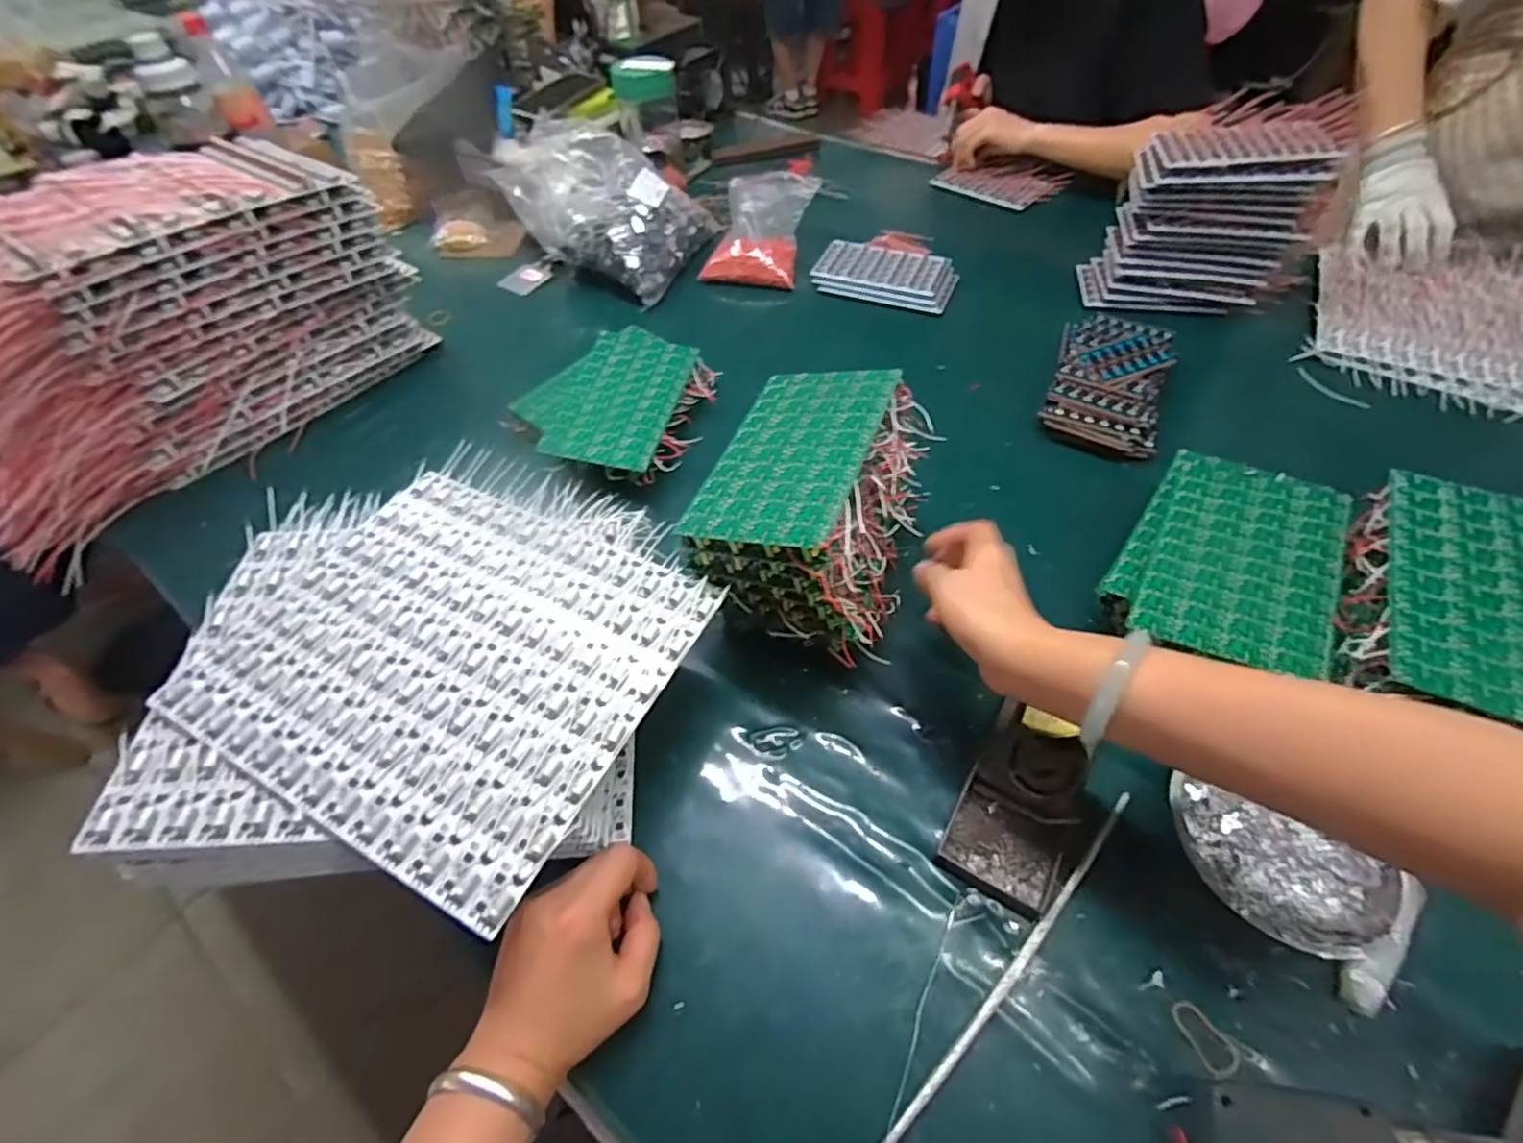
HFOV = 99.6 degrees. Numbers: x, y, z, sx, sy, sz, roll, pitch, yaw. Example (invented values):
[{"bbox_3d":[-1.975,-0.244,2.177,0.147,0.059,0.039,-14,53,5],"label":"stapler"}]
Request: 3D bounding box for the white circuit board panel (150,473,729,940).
[{"bbox_3d":[-0.204,0.050,0.431,0.276,0.010,0.242,22,57,17],"label":"white circuit board panel"}]

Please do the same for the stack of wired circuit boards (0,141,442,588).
[{"bbox_3d":[-0.597,-0.249,0.643,0.180,0.211,0.433,33,61,23],"label":"stack of wired circuit boards"}]

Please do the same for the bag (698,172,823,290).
[{"bbox_3d":[-0.001,-0.475,0.891,0.127,0.067,0.181,9,54,8],"label":"bag"}]

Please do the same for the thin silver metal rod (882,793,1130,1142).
[{"bbox_3d":[0.150,0.231,0.378,0.271,0.009,0.011,-38,61,-24],"label":"thin silver metal rod"}]

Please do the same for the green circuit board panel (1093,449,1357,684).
[{"bbox_3d":[0.349,-0.016,0.480,0.131,0.016,0.212,21,55,31],"label":"green circuit board panel"}]

